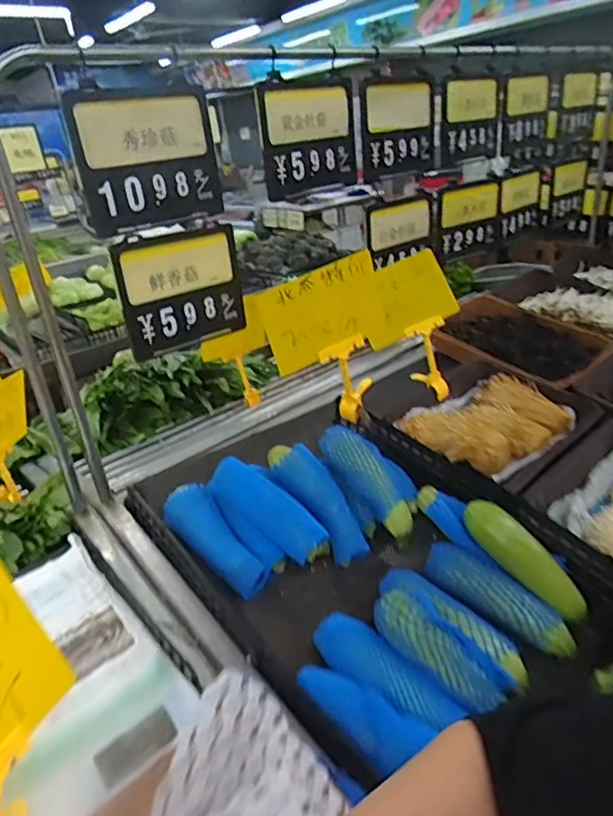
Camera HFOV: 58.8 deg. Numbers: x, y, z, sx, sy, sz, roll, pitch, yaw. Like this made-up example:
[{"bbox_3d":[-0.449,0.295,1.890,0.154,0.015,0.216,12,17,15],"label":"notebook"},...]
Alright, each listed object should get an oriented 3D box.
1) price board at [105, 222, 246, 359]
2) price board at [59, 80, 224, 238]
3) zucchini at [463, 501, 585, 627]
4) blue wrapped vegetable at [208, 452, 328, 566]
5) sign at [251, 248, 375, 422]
[{"bbox_3d":[-0.202,-0.201,0.916,0.225,0.180,0.025,-27,33,-35],"label":"price board"},{"bbox_3d":[-0.237,-0.384,0.833,0.035,0.192,0.229,18,36,41],"label":"price board"},{"bbox_3d":[0.300,0.206,0.747,0.050,0.047,0.198,-30,68,-39],"label":"zucchini"},{"bbox_3d":[-0.058,0.157,0.832,0.206,0.059,0.065,36,44,24],"label":"blue wrapped vegetable"},{"bbox_3d":[0.029,-0.103,0.922,0.208,0.272,0.036,-23,31,-29],"label":"sign"}]

